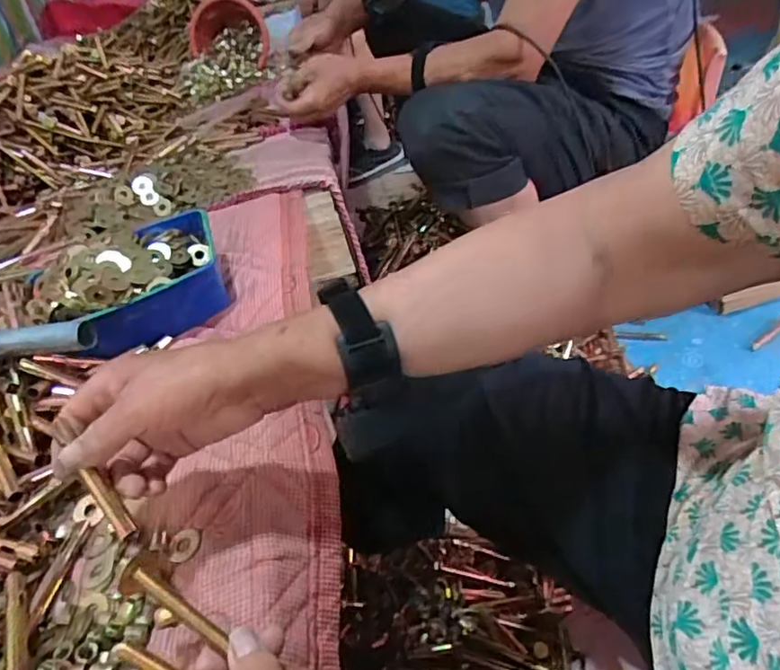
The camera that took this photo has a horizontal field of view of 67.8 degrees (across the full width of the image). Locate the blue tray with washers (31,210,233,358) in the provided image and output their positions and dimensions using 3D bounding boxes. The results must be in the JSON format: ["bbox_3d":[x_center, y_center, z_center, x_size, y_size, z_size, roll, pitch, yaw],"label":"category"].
[{"bbox_3d":[-0.265,-0.056,0.600,0.188,0.082,0.137,-27,42,-15],"label":"blue tray with washers"}]

